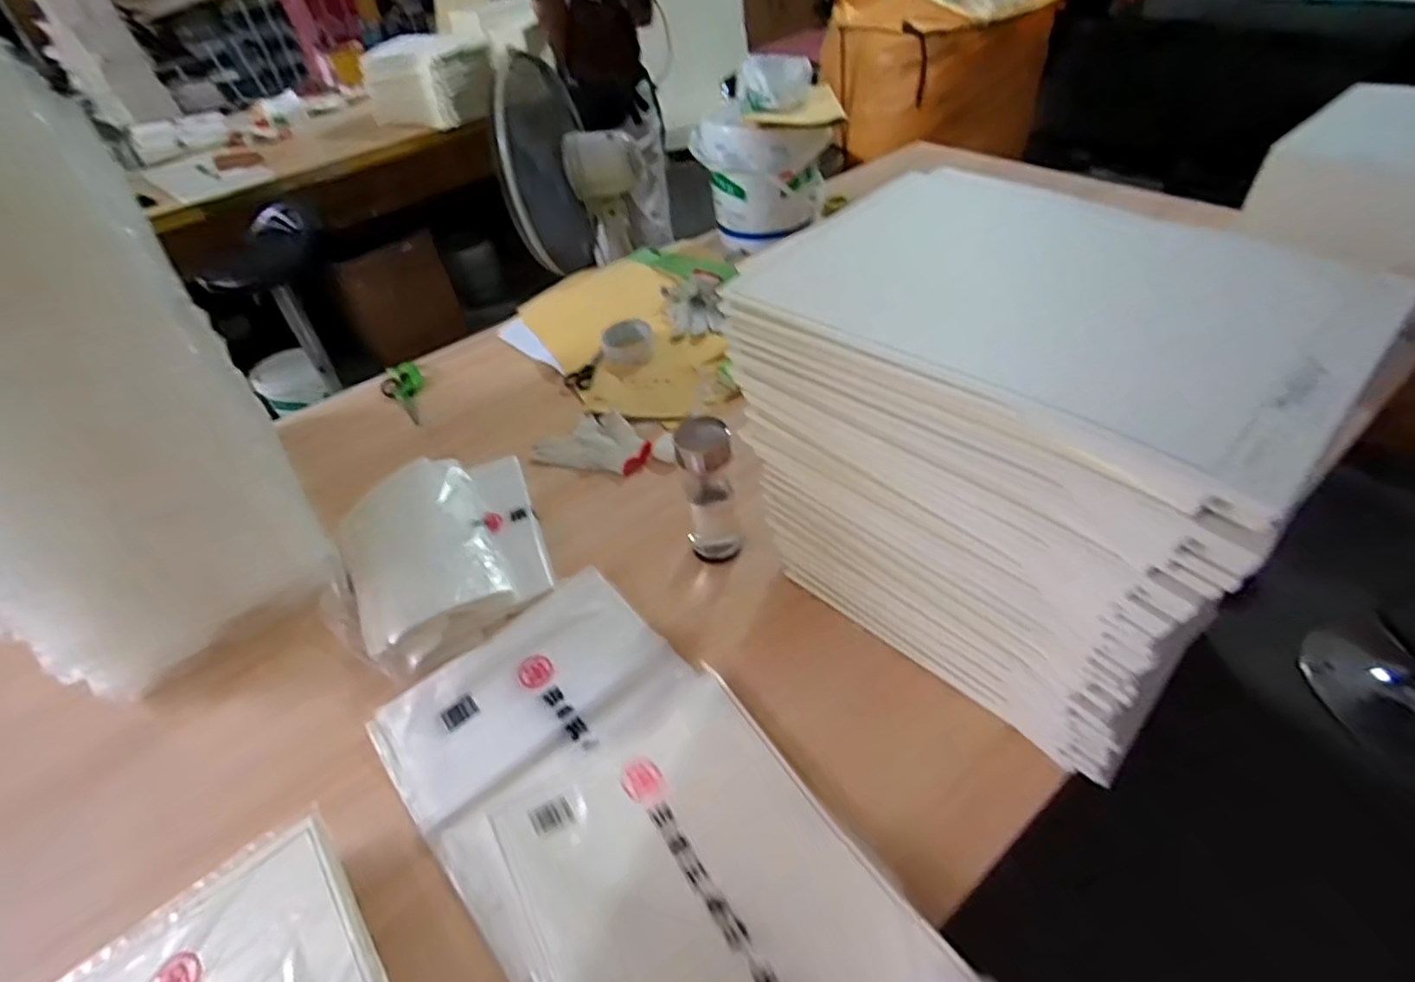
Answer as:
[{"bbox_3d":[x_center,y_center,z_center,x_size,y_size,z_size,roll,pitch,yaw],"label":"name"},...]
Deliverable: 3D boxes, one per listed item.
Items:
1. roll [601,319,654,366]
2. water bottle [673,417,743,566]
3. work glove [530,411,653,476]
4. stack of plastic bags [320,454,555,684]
[{"bbox_3d":[-0.136,-0.252,1.132,0.086,0.036,0.095,-11,44,-4],"label":"roll"},{"bbox_3d":[0.002,0.003,0.787,0.061,0.188,0.060,-12,44,-6],"label":"water bottle"},{"bbox_3d":[-0.178,-0.074,1.004,0.183,0.033,0.115,20,50,25],"label":"work glove"},{"bbox_3d":[-0.356,0.075,0.863,0.264,0.037,0.314,-19,45,-12],"label":"stack of plastic bags"}]

